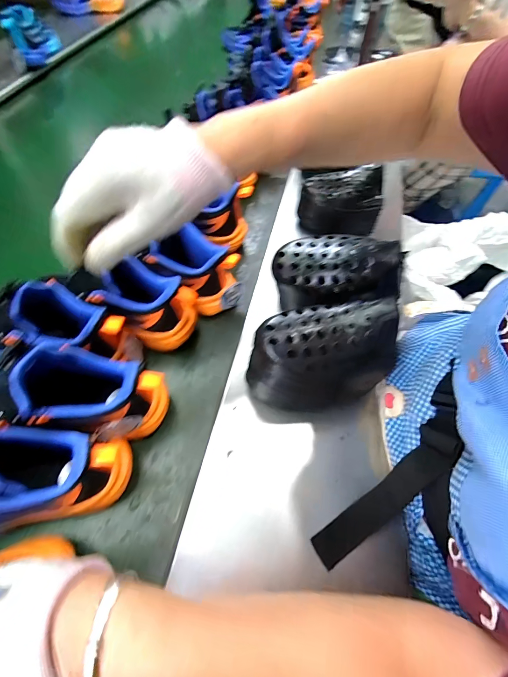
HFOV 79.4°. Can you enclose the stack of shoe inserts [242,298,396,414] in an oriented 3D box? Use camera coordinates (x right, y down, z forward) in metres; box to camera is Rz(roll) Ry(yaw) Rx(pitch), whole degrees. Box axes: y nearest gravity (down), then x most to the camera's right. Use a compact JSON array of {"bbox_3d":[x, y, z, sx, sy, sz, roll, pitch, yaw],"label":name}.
[{"bbox_3d":[0.070,0.028,0.347,0.148,0.144,0.078,1,59,-3],"label":"stack of shoe inserts"}]

